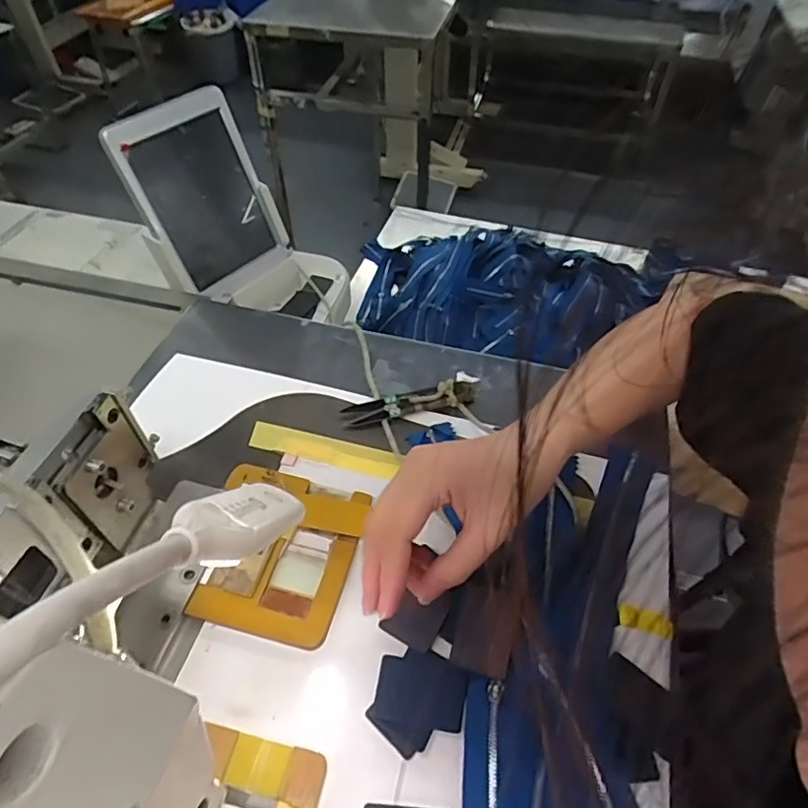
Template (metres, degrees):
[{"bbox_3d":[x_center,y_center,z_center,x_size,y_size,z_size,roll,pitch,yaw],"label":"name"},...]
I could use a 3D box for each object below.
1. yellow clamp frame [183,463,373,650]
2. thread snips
[{"bbox_3d":[-0.087,0.098,0.386,0.109,0.013,0.114,12,51,9],"label":"yellow clamp frame"},{"bbox_3d":[0.005,-0.002,0.470,0.110,0.013,0.023,-9,51,-8],"label":"thread snips"}]

